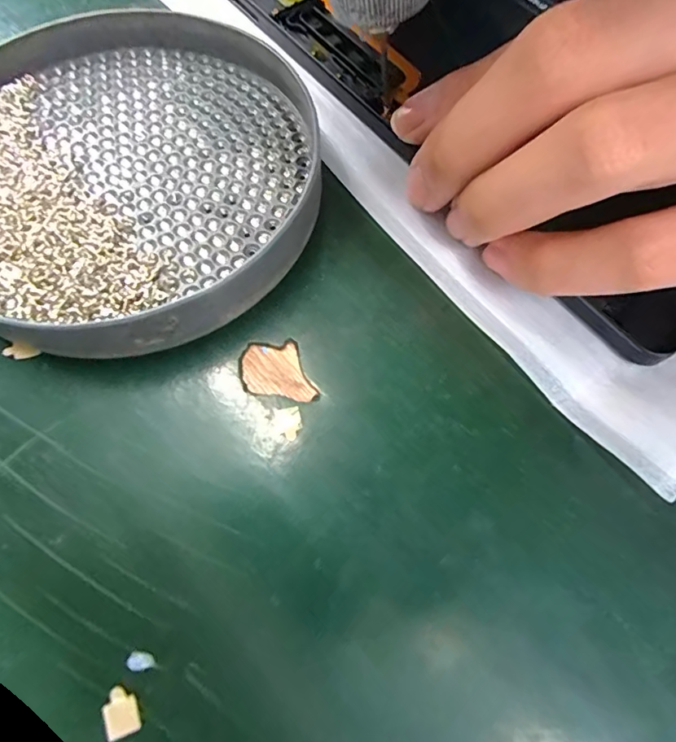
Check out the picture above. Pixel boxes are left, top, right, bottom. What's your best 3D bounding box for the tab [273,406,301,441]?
[{"bbox_3d":[-0.013,0.013,0.115,0.007,0.004,0.008,-7,66,3],"label":"tab"}]

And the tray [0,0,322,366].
[{"bbox_3d":[-0.062,-0.061,0.134,0.114,0.020,0.112,0,70,1],"label":"tray"}]

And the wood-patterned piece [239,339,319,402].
[{"bbox_3d":[-0.016,0.000,0.122,0.019,0.004,0.018,-6,70,-1],"label":"wood-patterned piece"}]

